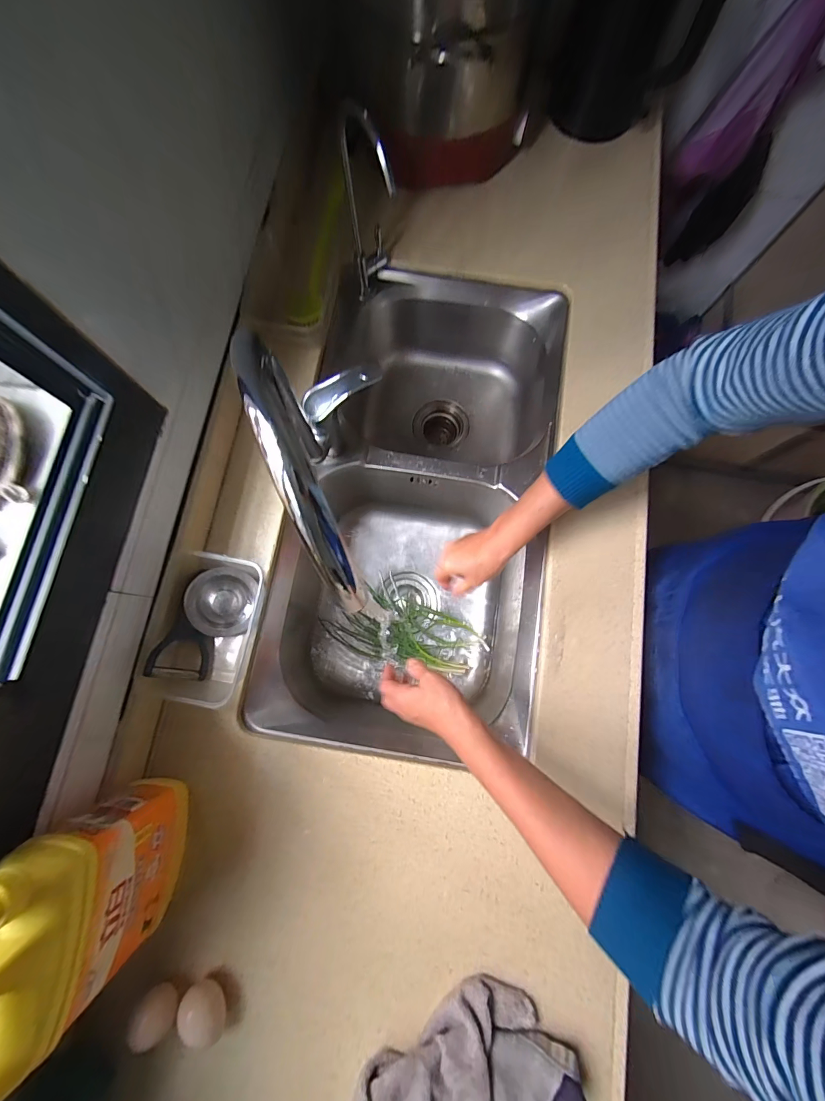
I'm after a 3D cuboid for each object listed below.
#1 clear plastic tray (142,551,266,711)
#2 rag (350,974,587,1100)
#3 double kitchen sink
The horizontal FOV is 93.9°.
[{"bbox_3d":[-0.251,0.094,0.480,0.105,0.068,0.172,11,78,3],"label":"clear plastic tray"},{"bbox_3d":[0.053,0.559,0.391,0.228,0.048,0.145,-28,79,-5],"label":"rag"},{"bbox_3d":[0.022,-0.073,0.650,0.367,0.197,0.723,10,78,3],"label":"double kitchen sink"}]

